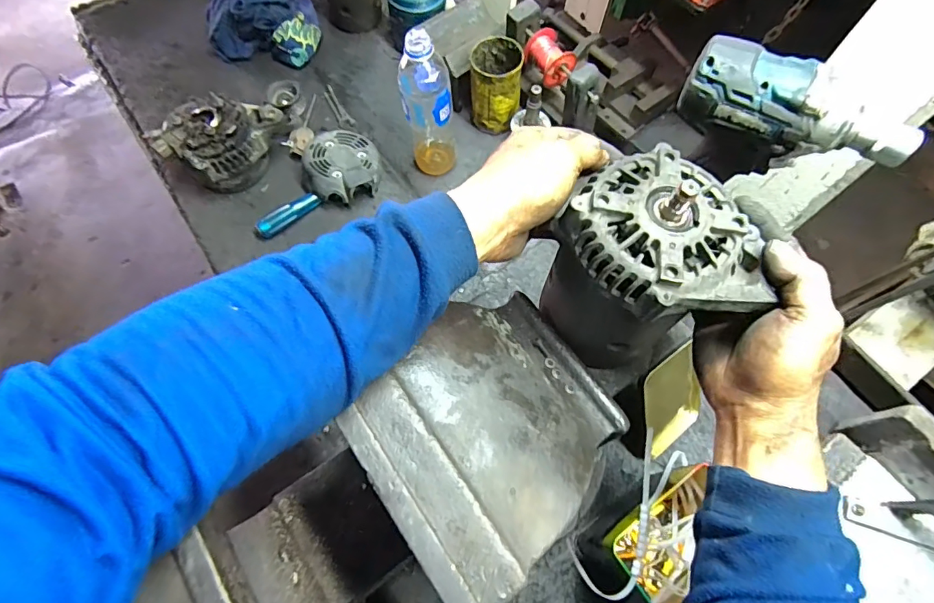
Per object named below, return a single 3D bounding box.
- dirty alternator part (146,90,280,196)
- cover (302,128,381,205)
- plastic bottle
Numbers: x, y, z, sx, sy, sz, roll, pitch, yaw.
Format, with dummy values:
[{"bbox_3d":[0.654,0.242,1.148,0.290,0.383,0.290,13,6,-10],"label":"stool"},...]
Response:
[{"bbox_3d":[-0.344,-0.233,0.682,0.108,0.093,0.164,33,69,11],"label":"dirty alternator part"},{"bbox_3d":[-0.183,-0.198,0.691,0.114,0.038,0.127,-2,67,-4],"label":"cover"},{"bbox_3d":[-0.052,-0.259,0.626,0.070,0.211,0.076,-9,67,-7],"label":"plastic bottle"}]

